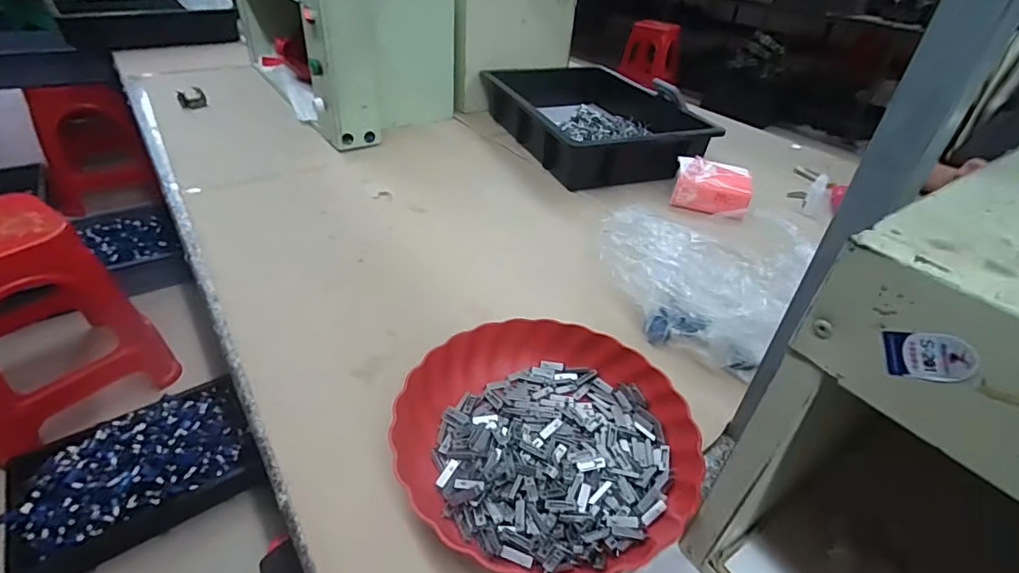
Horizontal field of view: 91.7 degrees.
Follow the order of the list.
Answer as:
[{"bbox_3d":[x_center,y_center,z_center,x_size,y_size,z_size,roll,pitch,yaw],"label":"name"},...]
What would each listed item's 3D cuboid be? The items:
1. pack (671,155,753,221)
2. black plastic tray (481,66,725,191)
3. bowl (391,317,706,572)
[{"bbox_3d":[0.336,-0.168,0.817,0.124,0.065,0.087,20,40,20],"label":"pack"},{"bbox_3d":[0.159,-0.354,1.029,0.329,0.092,0.486,-9,39,-17],"label":"black plastic tray"},{"bbox_3d":[0.032,0.125,0.427,0.240,0.049,0.223,2,37,-2],"label":"bowl"}]

